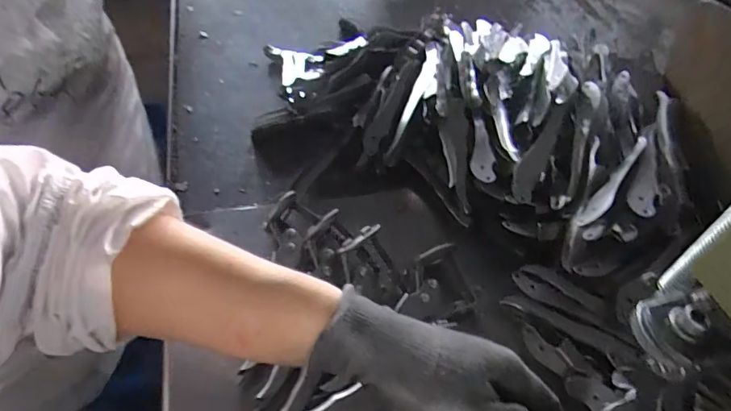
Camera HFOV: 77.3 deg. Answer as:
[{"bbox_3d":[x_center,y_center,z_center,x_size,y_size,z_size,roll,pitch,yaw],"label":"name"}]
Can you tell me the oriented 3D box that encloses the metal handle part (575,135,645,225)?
[{"bbox_3d":[0.227,-0.022,0.417,0.017,0.023,0.115,36,68,24],"label":"metal handle part"}]

